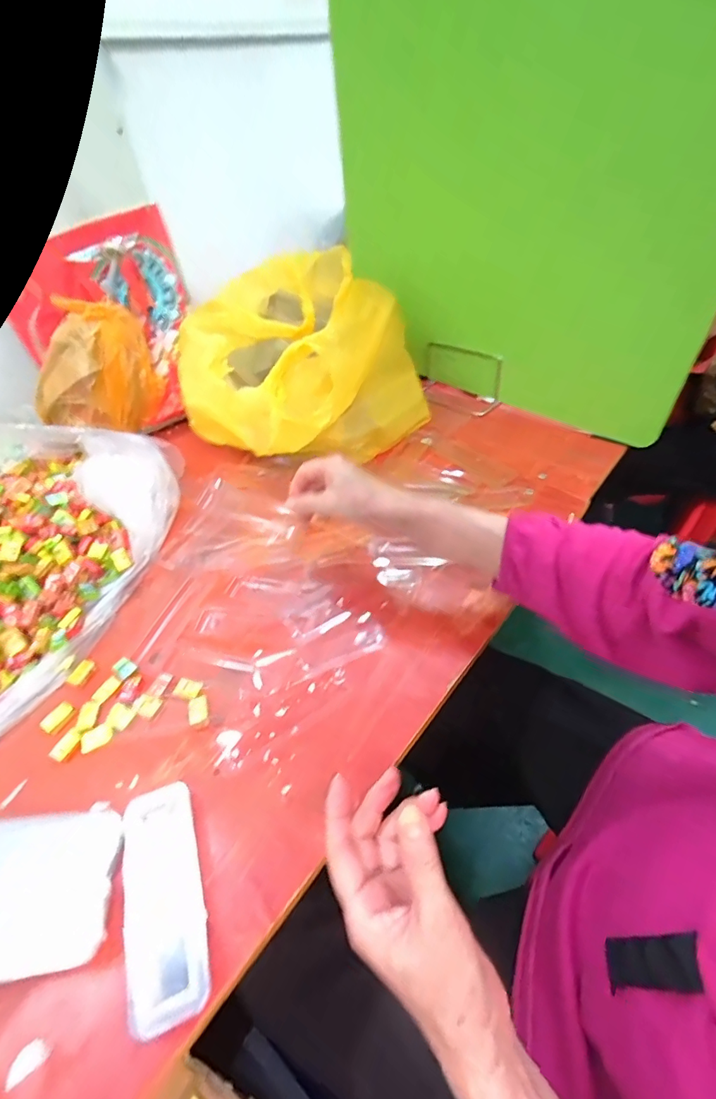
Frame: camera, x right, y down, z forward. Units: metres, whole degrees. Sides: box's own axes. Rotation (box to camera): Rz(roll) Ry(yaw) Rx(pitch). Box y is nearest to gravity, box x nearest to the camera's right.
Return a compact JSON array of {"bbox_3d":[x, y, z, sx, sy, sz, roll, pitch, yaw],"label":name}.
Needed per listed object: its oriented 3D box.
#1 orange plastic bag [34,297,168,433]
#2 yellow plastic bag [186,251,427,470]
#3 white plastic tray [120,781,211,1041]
[{"bbox_3d":[-0.433,-0.289,0.746,0.198,0.169,0.131,-27,48,-18],"label":"orange plastic bag"},{"bbox_3d":[-0.079,-0.265,0.675,0.352,0.213,0.277,-35,51,-25],"label":"yellow plastic bag"},{"bbox_3d":[-0.140,0.247,0.327,0.051,0.016,0.142,-20,46,-12],"label":"white plastic tray"}]

